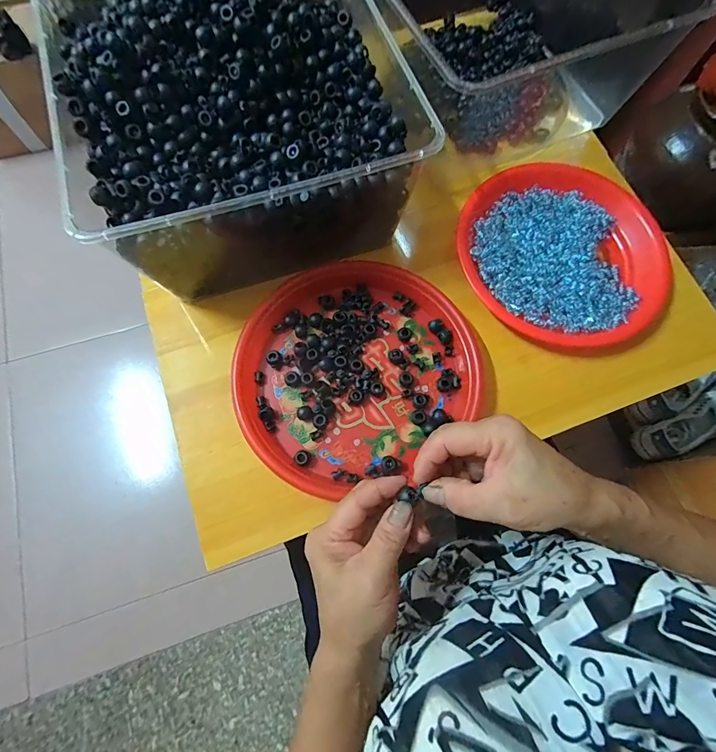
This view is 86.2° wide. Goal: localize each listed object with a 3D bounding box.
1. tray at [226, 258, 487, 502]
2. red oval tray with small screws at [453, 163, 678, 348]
[{"bbox_3d":[-0.001,-0.007,0.384,0.234,0.031,0.215,-11,73,-5],"label":"tray"},{"bbox_3d":[0.227,-0.136,0.425,0.232,0.020,0.211,5,73,0],"label":"red oval tray with small screws"}]

